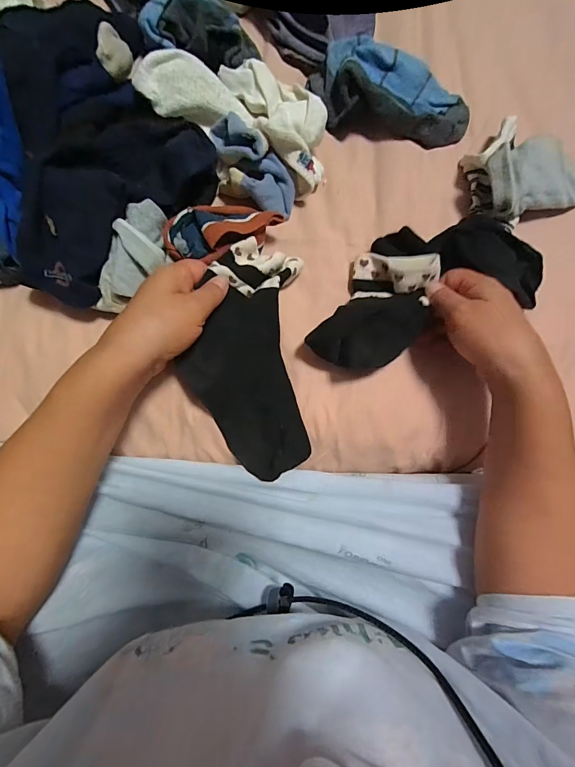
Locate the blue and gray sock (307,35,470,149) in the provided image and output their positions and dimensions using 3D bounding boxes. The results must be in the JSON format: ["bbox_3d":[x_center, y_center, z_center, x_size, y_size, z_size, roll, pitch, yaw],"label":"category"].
[{"bbox_3d":[0.105,-0.283,0.349,0.156,0.047,0.063,6,84,-3],"label":"blue and gray sock"}]

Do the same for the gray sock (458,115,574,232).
[{"bbox_3d":[0.235,-0.205,0.343,0.119,0.057,0.081,-17,86,-5],"label":"gray sock"}]

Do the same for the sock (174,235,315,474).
[{"bbox_3d":[-0.040,-0.017,0.329,0.108,0.044,0.210,-5,96,-3],"label":"sock"}]

